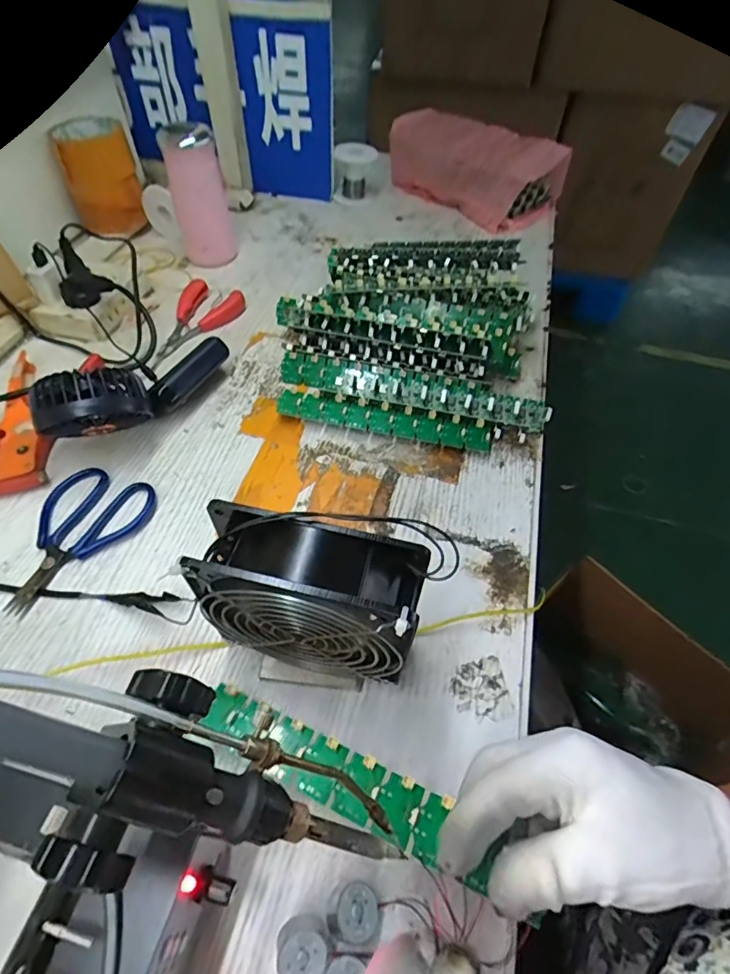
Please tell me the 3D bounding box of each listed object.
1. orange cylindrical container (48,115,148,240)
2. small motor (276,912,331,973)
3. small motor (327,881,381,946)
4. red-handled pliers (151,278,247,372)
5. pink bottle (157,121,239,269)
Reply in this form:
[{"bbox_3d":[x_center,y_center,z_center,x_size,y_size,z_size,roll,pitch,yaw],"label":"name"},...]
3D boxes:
[{"bbox_3d":[-0.337,-0.395,0.629,0.084,0.101,0.083,-22,58,-18],"label":"orange cylindrical container"},{"bbox_3d":[-0.031,0.226,0.240,0.026,0.017,0.025,30,58,18],"label":"small motor"},{"bbox_3d":[-0.004,0.215,0.247,0.022,0.018,0.024,1,54,-2],"label":"small motor"},{"bbox_3d":[-0.199,-0.185,0.550,0.071,0.016,0.136,22,56,13],"label":"red-handled pliers"},{"bbox_3d":[-0.206,-0.354,0.603,0.074,0.136,0.060,-6,54,-7],"label":"pink bottle"}]

